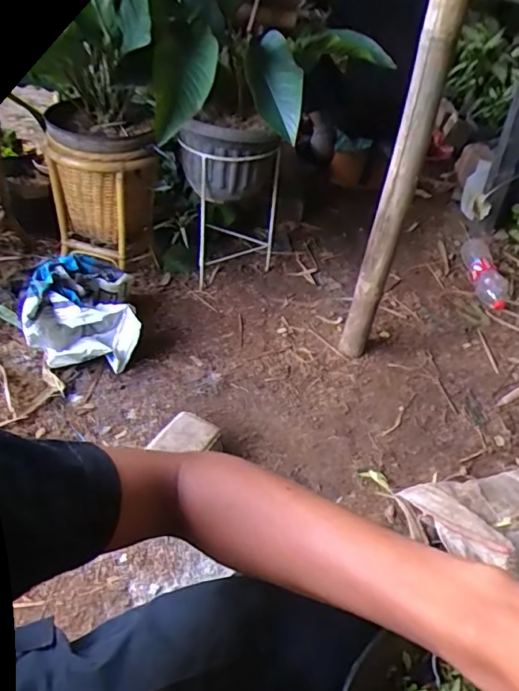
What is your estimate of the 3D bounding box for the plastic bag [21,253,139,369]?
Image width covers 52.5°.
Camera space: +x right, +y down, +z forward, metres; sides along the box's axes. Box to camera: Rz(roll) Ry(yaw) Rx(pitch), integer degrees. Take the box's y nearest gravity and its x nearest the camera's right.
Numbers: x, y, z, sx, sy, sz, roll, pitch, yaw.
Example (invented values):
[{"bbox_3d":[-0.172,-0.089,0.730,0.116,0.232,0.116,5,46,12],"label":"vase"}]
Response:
[{"bbox_3d":[-0.426,-0.101,1.307,0.236,0.161,0.312,-3,44,-7],"label":"plastic bag"}]

